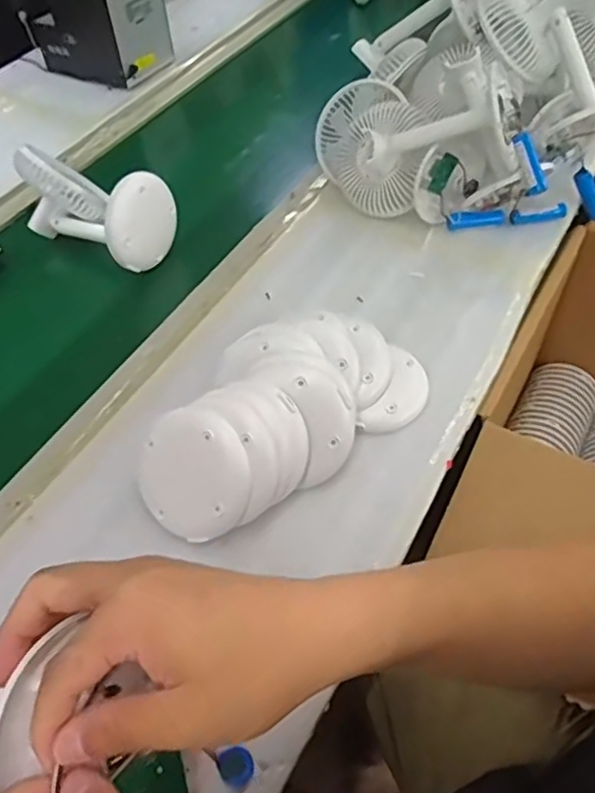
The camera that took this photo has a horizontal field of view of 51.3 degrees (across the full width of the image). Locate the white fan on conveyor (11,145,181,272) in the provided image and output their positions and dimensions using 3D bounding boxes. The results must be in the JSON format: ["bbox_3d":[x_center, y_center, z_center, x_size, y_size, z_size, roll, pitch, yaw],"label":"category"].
[{"bbox_3d":[-0.247,-0.235,0.754,0.199,0.102,0.103,28,59,21],"label":"white fan on conveyor"}]

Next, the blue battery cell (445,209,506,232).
[{"bbox_3d":[0.218,-0.217,0.763,0.069,0.018,0.020,-6,53,-2],"label":"blue battery cell"}]

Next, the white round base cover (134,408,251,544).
[{"bbox_3d":[-0.088,0.064,0.513,0.105,0.103,0.020,30,16,17],"label":"white round base cover"}]

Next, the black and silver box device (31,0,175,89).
[{"bbox_3d":[-0.319,-0.610,1.010,0.189,0.149,0.134,23,57,18],"label":"black and silver box device"}]

